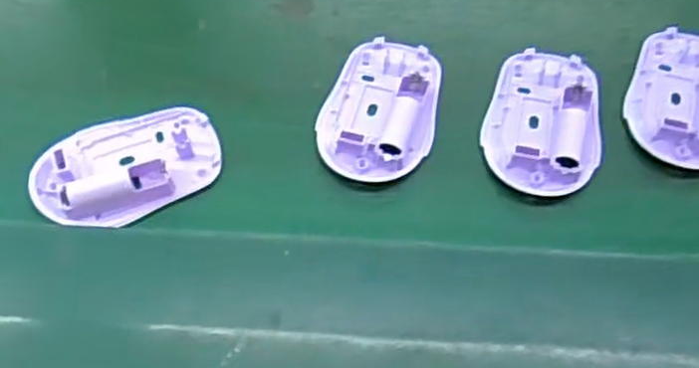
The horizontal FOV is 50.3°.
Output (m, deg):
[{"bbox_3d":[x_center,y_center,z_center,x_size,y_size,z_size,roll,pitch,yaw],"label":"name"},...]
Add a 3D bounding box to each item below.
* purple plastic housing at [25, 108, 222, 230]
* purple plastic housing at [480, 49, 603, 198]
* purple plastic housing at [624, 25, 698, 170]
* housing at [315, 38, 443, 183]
[{"bbox_3d":[-0.119,-0.012,0.396,0.097,0.016,0.061,-25,67,-13],"label":"purple plastic housing"},{"bbox_3d":[0.109,-0.037,0.409,0.062,0.016,0.090,16,65,7],"label":"purple plastic housing"},{"bbox_3d":[0.189,-0.051,0.417,0.058,0.018,0.091,13,64,6],"label":"purple plastic housing"},{"bbox_3d":[0.018,-0.045,0.412,0.062,0.015,0.090,18,65,8],"label":"housing"}]

